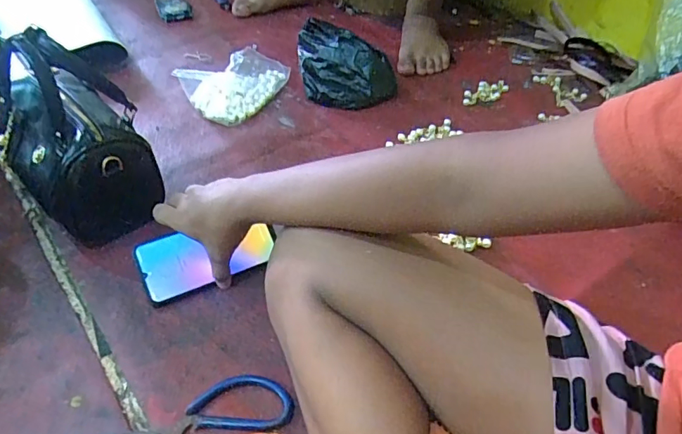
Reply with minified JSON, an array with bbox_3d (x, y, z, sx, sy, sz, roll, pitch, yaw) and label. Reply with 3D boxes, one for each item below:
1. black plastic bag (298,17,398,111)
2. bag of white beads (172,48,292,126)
[{"bbox_3d":[-0.004,-0.271,0.882,0.177,0.076,0.145,19,49,15],"label":"black plastic bag"},{"bbox_3d":[-0.173,-0.243,0.857,0.107,0.066,0.185,29,52,22],"label":"bag of white beads"}]

